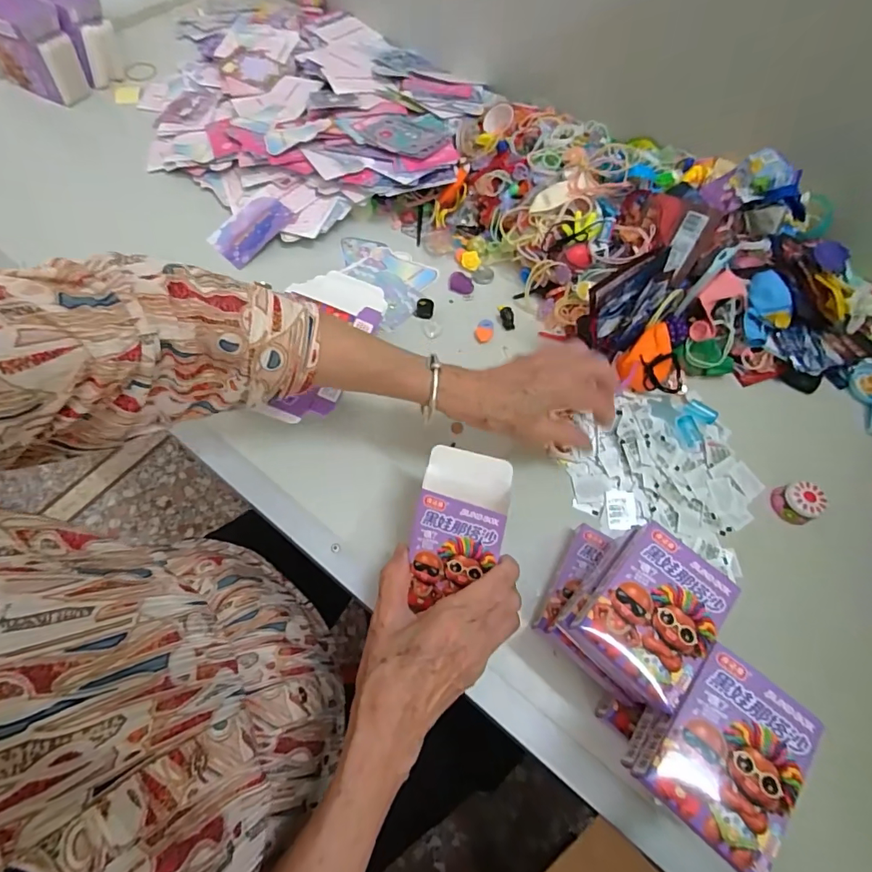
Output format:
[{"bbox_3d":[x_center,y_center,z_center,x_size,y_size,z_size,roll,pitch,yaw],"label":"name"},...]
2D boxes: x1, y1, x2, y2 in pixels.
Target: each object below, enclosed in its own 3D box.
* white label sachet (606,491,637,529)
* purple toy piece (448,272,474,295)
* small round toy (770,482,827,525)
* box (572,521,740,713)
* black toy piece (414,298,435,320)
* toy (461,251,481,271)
[{"bbox_3d":[0.160,0.064,0.405,0.023,0.004,0.033,3,64,-2],"label":"white label sachet"},{"bbox_3d":[0.028,-0.169,0.520,0.028,0.004,0.027,1,64,-3],"label":"purple toy piece"},{"bbox_3d":[0.314,0.058,0.405,0.031,0.022,0.033,1,64,-3],"label":"small round toy"},{"bbox_3d":[0.137,0.110,0.294,0.068,0.023,0.091,41,69,16],"label":"box"},{"bbox_3d":[-0.012,-0.134,0.492,0.018,0.015,0.017,1,64,-3],"label":"black toy piece"},{"bbox_3d":[0.040,-0.198,0.525,0.022,0.005,0.020,10,66,2],"label":"toy"}]

